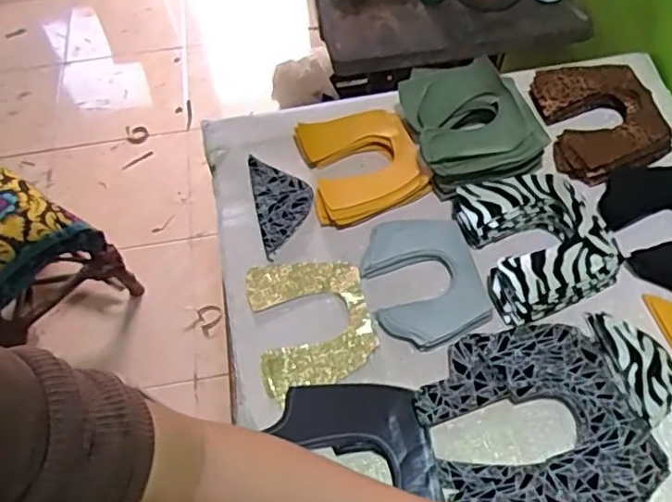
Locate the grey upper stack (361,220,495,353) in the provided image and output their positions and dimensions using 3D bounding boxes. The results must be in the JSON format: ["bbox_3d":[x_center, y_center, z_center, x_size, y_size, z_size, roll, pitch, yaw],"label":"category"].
[{"bbox_3d":[0.094,0.030,0.685,0.116,0.012,0.153,-15,56,-6],"label":"grey upper stack"}]

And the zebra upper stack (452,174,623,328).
[{"bbox_3d":[0.217,-0.015,0.693,0.140,0.040,0.168,-17,56,-8],"label":"zebra upper stack"}]

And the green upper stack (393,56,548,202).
[{"bbox_3d":[0.165,-0.149,0.773,0.146,0.074,0.167,-13,56,-5],"label":"green upper stack"}]

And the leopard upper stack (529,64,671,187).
[{"bbox_3d":[0.332,-0.167,0.798,0.138,0.038,0.172,-10,56,-3],"label":"leopard upper stack"}]

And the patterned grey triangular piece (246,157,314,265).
[{"bbox_3d":[-0.064,-0.062,0.768,0.068,0.010,0.143,-11,56,-4],"label":"patterned grey triangular piece"}]

